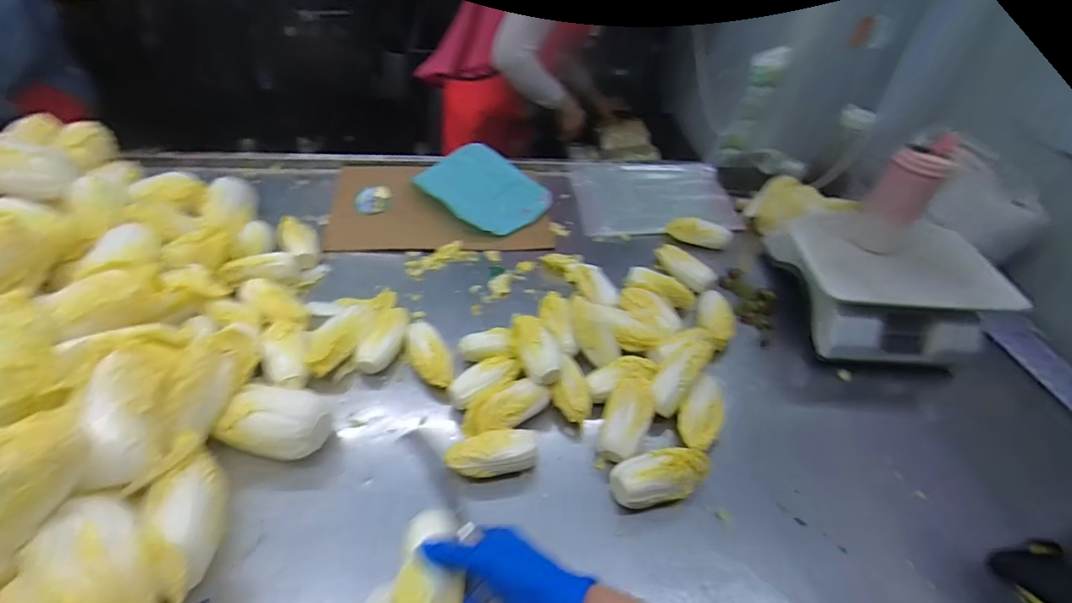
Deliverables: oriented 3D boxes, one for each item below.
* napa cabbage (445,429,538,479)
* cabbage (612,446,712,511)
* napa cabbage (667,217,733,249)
[{"bbox_3d":[-0.050,0.187,0.617,0.102,0.042,0.054,4,45,-3],"label":"napa cabbage"},{"bbox_3d":[0.150,0.209,0.604,0.117,0.058,0.059,-12,48,-19],"label":"cabbage"},{"bbox_3d":[0.312,-0.134,0.964,0.118,0.050,0.047,16,45,9],"label":"napa cabbage"}]

